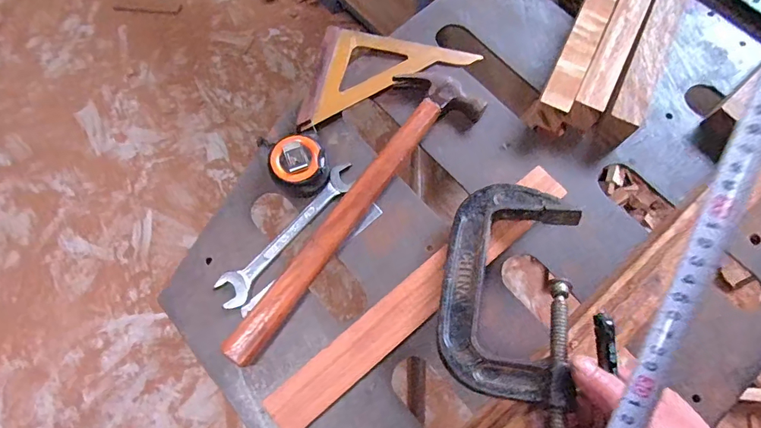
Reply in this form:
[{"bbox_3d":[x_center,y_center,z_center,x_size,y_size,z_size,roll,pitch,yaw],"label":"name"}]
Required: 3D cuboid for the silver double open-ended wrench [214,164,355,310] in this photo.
[{"bbox_3d":[-0.093,0.019,0.444,0.032,0.010,0.185,42,81,12],"label":"silver double open-ended wrench"}]

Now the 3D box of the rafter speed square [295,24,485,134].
[{"bbox_3d":[-0.009,-0.183,0.499,0.219,0.024,0.106,-27,75,-5],"label":"rafter speed square"}]

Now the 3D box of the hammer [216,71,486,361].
[{"bbox_3d":[-0.028,-0.010,0.436,0.086,0.027,0.356,36,79,11],"label":"hammer"}]

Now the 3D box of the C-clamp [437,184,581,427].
[{"bbox_3d":[0.108,0.080,0.355,0.114,0.036,0.251,3,58,1],"label":"C-clamp"}]

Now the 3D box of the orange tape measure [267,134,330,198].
[{"bbox_3d":[-0.084,-0.050,0.452,0.058,0.038,0.054,-1,75,3],"label":"orange tape measure"}]

